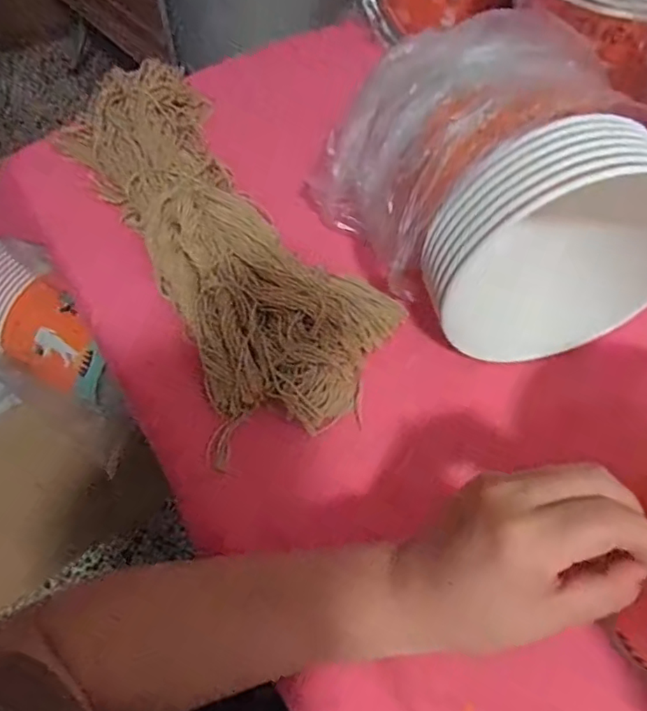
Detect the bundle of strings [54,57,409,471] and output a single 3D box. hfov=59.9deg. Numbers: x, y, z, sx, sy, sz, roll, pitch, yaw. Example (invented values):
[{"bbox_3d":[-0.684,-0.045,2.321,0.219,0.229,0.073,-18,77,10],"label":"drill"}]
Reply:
[{"bbox_3d":[-0.088,-0.115,0.464,0.165,0.043,0.402,-26,62,-16],"label":"bundle of strings"}]

